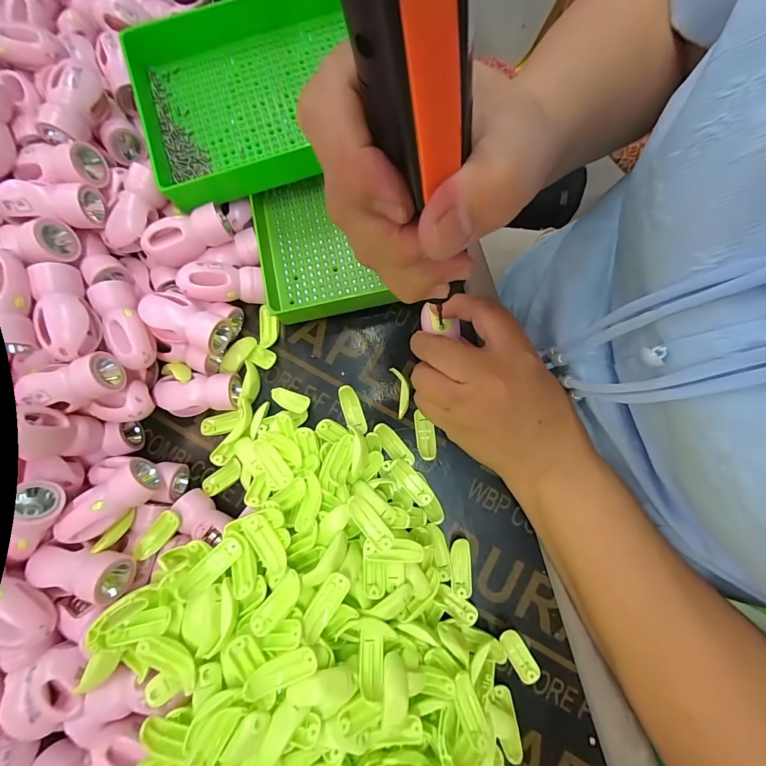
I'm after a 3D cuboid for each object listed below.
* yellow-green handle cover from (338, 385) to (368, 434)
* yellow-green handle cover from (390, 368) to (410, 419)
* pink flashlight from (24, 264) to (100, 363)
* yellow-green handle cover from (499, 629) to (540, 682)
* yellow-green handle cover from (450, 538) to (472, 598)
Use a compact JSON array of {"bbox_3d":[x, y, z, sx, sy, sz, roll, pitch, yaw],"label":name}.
[{"bbox_3d":[-0.025,0.022,0.307,0.015,0.007,0.041,-19,80,-3],"label":"yellow-green handle cover"},{"bbox_3d":[0.016,0.008,0.305,0.012,0.010,0.041,-10,80,-1],"label":"yellow-green handle cover"},{"bbox_3d":[-0.224,-0.049,0.256,0.027,0.024,0.067,-19,80,-3],"label":"pink flashlight"},{"bbox_3d":[0.100,0.199,0.268,0.015,0.012,0.037,-32,81,-5],"label":"yellow-green handle cover"},{"bbox_3d":[0.060,0.140,0.280,0.016,0.011,0.040,3,80,1],"label":"yellow-green handle cover"}]

